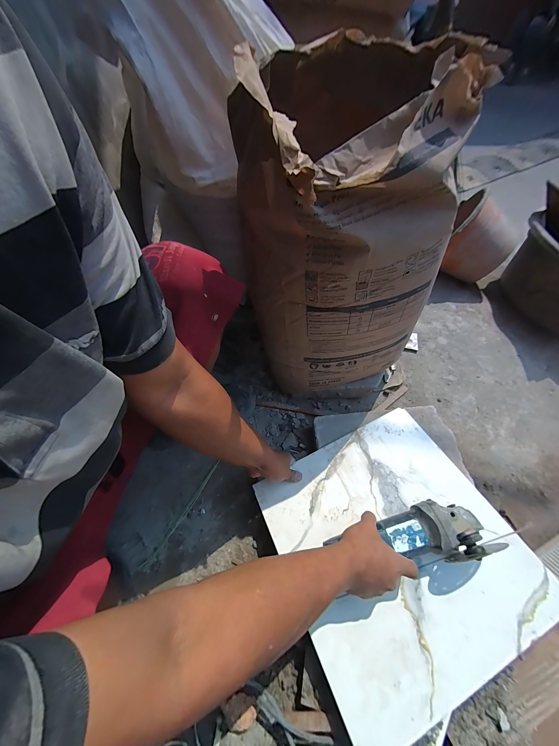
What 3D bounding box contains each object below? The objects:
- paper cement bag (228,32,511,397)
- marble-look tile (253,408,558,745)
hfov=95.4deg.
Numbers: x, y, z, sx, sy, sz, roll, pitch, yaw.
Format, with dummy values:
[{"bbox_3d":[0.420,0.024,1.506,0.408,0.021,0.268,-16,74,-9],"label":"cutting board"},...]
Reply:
[{"bbox_3d":[0.106,-0.173,0.474,0.294,0.516,0.206,-19,58,-7],"label":"paper cement bag"},{"bbox_3d":[0.203,0.303,0.468,0.386,0.009,0.391,-24,56,-10],"label":"marble-look tile"}]

